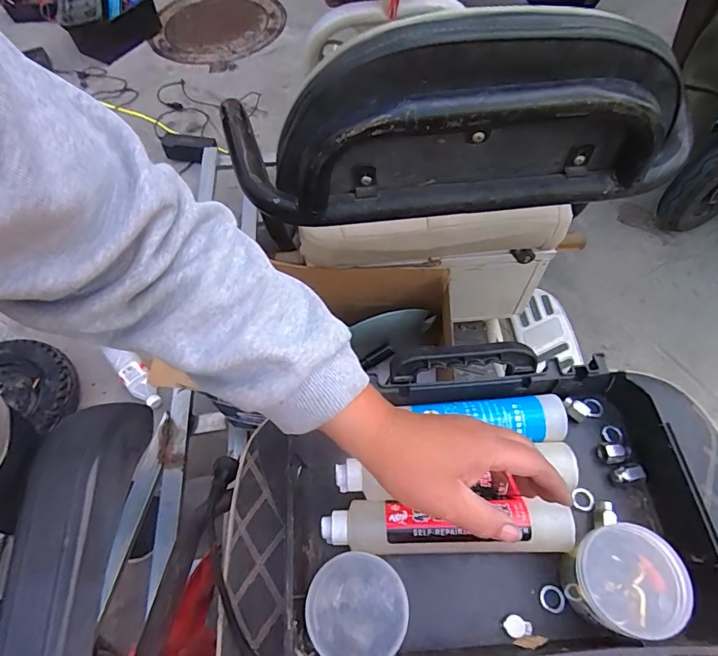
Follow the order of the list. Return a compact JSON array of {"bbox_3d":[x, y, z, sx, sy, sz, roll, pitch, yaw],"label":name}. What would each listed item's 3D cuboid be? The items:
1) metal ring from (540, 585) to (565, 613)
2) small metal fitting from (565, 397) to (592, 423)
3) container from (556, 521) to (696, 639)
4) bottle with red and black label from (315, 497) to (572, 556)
[{"bbox_3d":[0.175,0.246,0.406,0.021,0.004,0.021,-1,62,2],"label":"metal ring"},{"bbox_3d":[0.232,0.085,0.479,0.019,0.014,0.026,-40,67,-17],"label":"small metal fitting"},{"bbox_3d":[0.226,0.214,0.383,0.081,0.060,0.078,-1,62,2],"label":"container"},{"bbox_3d":[0.079,0.185,0.418,0.225,0.043,0.048,-1,62,2],"label":"bottle with red and black label"}]

